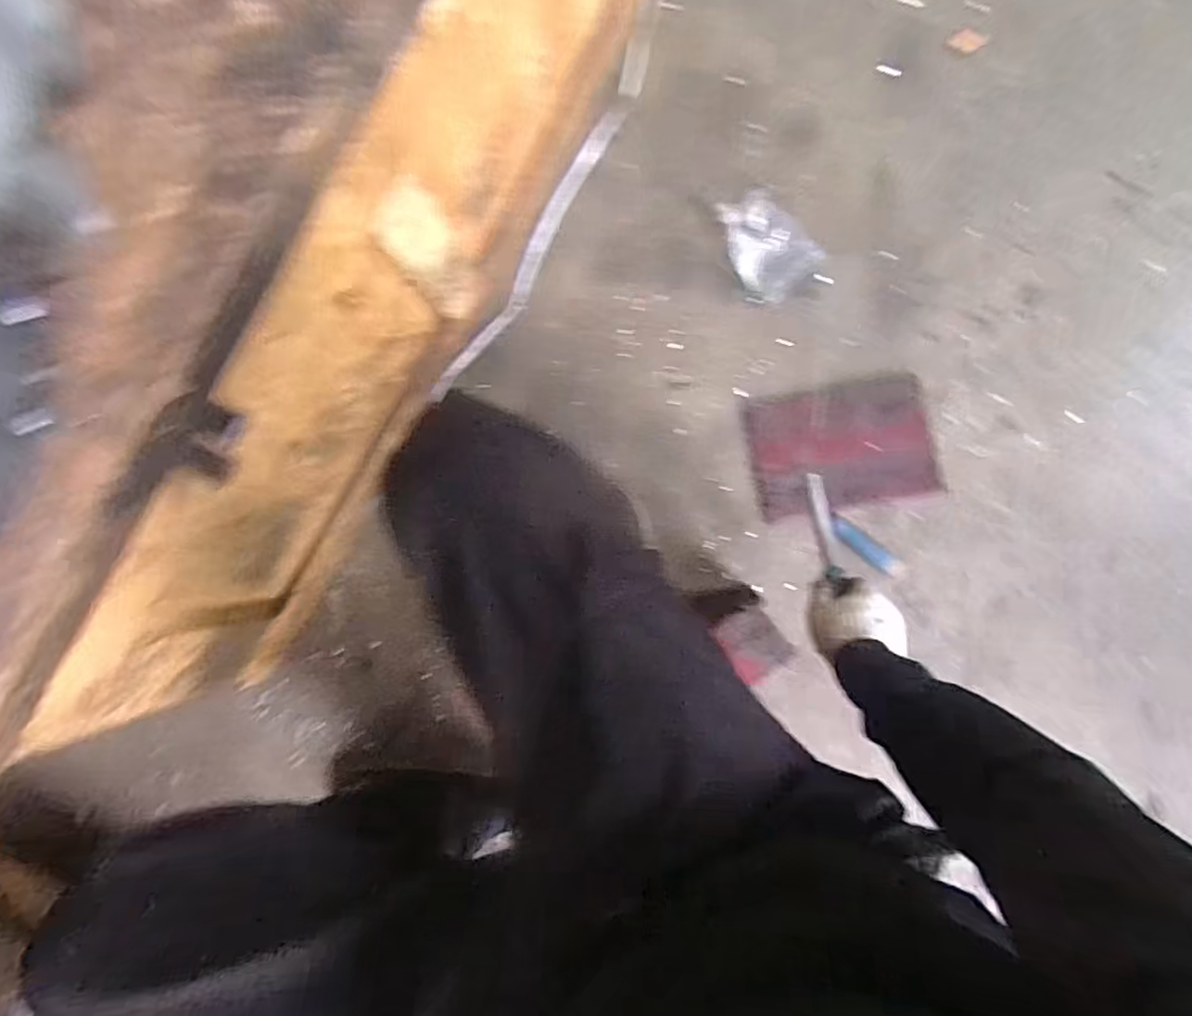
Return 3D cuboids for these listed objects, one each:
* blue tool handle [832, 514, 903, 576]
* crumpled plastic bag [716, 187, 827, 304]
[{"bbox_3d":[0.337,0.049,0.799,0.108,0.026,0.029,38,90,4],"label":"blue tool handle"},{"bbox_3d":[0.215,-0.339,0.830,0.108,0.012,0.141,-42,86,1],"label":"crumpled plastic bag"}]

